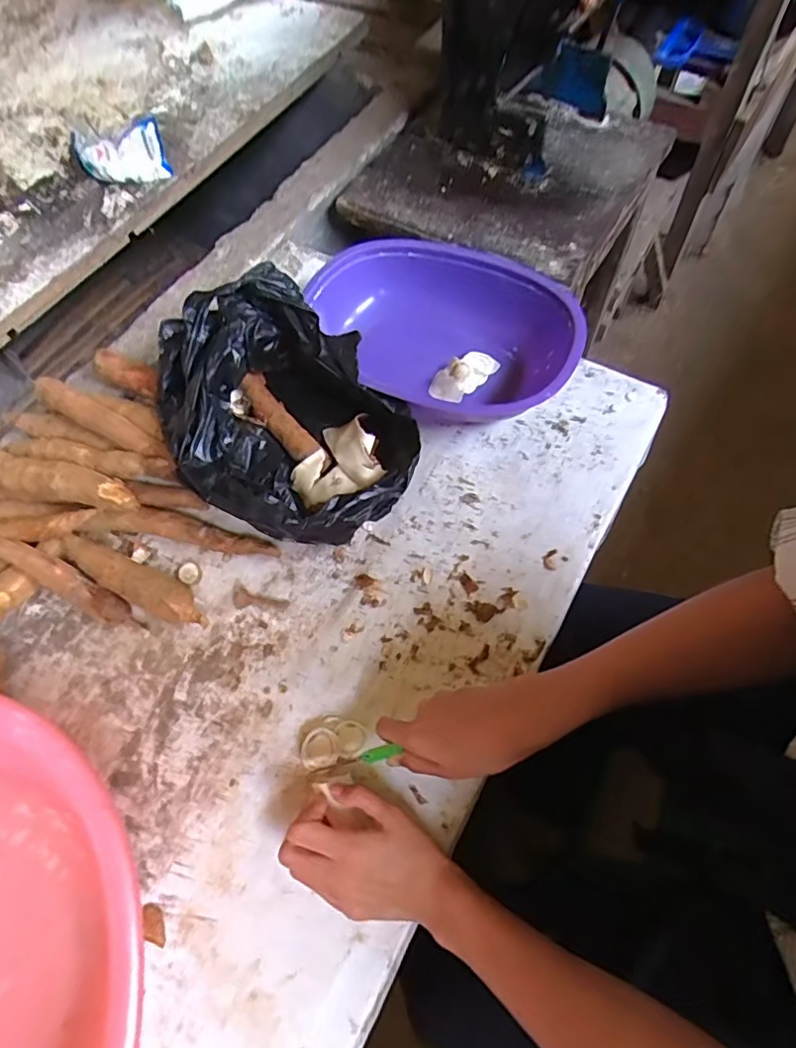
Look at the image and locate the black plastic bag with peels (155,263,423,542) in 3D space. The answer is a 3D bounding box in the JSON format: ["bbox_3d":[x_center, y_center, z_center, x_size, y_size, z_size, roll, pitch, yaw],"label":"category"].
[{"bbox_3d":[-0.115,-0.106,0.553,0.216,0.104,0.280,-41,70,-15],"label":"black plastic bag with peels"}]

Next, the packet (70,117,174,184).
[{"bbox_3d":[-0.381,-0.508,0.761,0.124,0.067,0.056,-11,64,-2],"label":"packet"}]

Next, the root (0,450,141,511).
[{"bbox_3d":[-0.349,-0.045,0.555,0.200,0.043,0.044,9,66,6],"label":"root"}]

